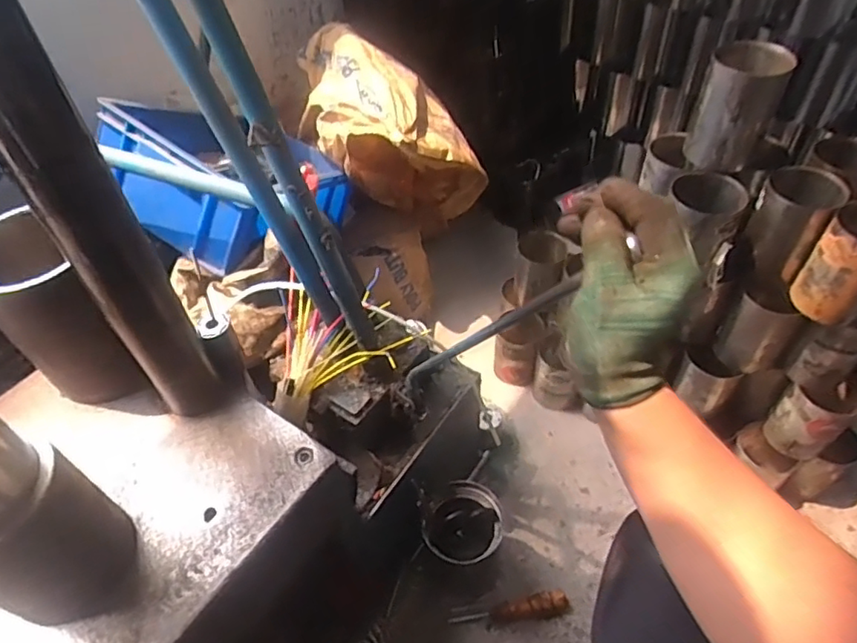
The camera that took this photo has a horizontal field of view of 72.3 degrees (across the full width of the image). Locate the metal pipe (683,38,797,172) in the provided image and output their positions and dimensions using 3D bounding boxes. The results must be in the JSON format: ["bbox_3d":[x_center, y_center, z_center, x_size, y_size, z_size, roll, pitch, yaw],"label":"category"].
[{"bbox_3d":[0.398,-0.273,0.763,0.092,0.141,0.079,18,52,18],"label":"metal pipe"}]

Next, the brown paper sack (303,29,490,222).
[{"bbox_3d":[-0.071,-0.380,1.176,0.265,0.298,0.375,-17,50,-11],"label":"brown paper sack"}]

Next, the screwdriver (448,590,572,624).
[{"bbox_3d":[0.127,0.442,0.897,0.181,0.032,0.029,-10,49,-5],"label":"screwdriver"}]

